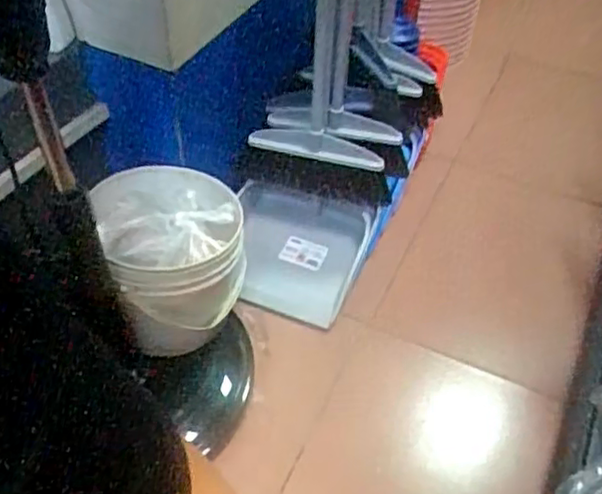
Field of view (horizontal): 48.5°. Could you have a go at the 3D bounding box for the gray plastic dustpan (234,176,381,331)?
[{"bbox_3d":[-0.009,0.012,1.246,0.260,0.141,0.223,11,48,7],"label":"gray plastic dustpan"}]

